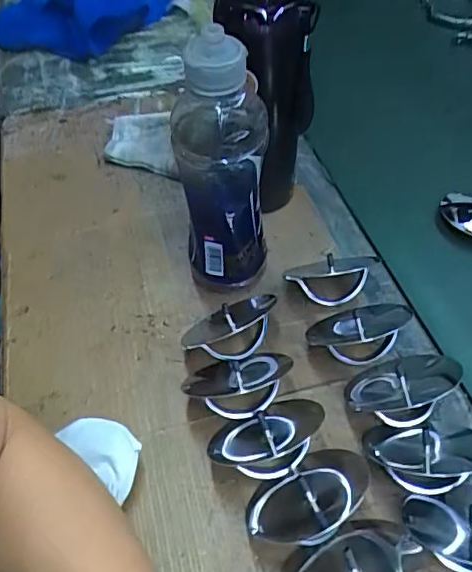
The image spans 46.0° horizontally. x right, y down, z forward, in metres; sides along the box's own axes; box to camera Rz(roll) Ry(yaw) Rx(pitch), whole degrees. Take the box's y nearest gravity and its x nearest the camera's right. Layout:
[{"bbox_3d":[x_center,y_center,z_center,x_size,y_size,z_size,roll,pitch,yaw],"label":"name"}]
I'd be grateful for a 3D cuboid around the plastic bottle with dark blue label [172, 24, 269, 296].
[{"bbox_3d":[-0.010,-0.080,0.433,0.067,0.219,0.062,-3,48,0],"label":"plastic bottle with dark blue label"}]

